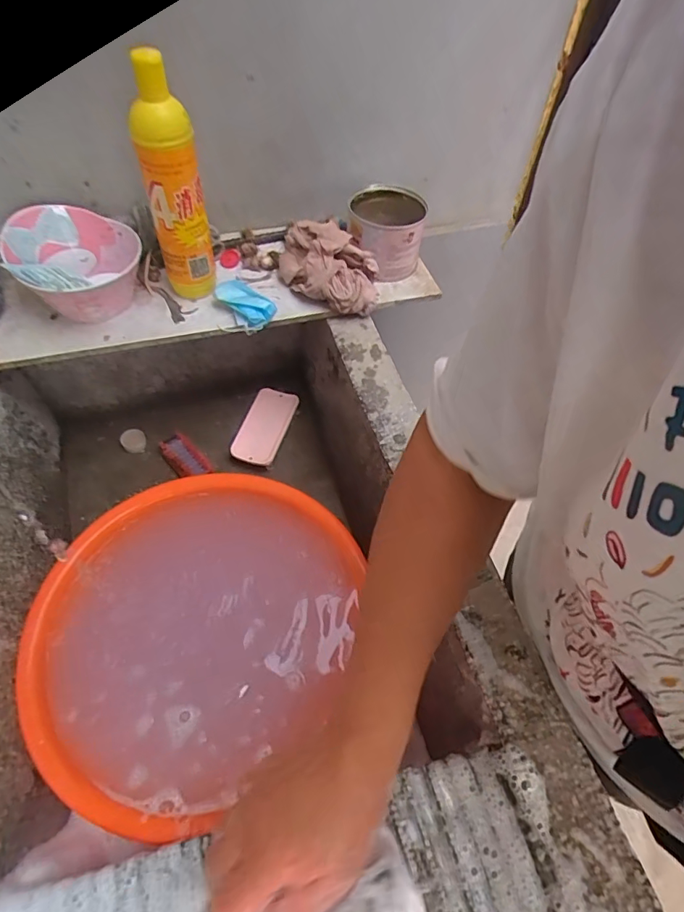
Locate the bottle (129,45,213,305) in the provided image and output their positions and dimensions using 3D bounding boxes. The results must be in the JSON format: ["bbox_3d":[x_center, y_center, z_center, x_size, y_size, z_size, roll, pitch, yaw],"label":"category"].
[{"bbox_3d":[-0.179,-0.284,0.531,0.061,0.232,0.059,-14,58,-11],"label":"bottle"}]

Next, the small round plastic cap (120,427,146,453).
[{"bbox_3d":[-0.316,-0.025,0.752,0.031,0.026,0.030,1,56,-2],"label":"small round plastic cap"}]

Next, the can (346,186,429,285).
[{"bbox_3d":[0.056,-0.291,0.650,0.095,0.075,0.108,7,56,3],"label":"can"}]

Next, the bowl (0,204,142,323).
[{"bbox_3d":[-0.305,-0.223,0.573,0.130,0.077,0.126,1,56,-2],"label":"bowl"}]

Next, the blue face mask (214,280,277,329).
[{"bbox_3d":[-0.118,-0.186,0.600,0.042,0.019,0.078,-36,65,-23],"label":"blue face mask"}]

